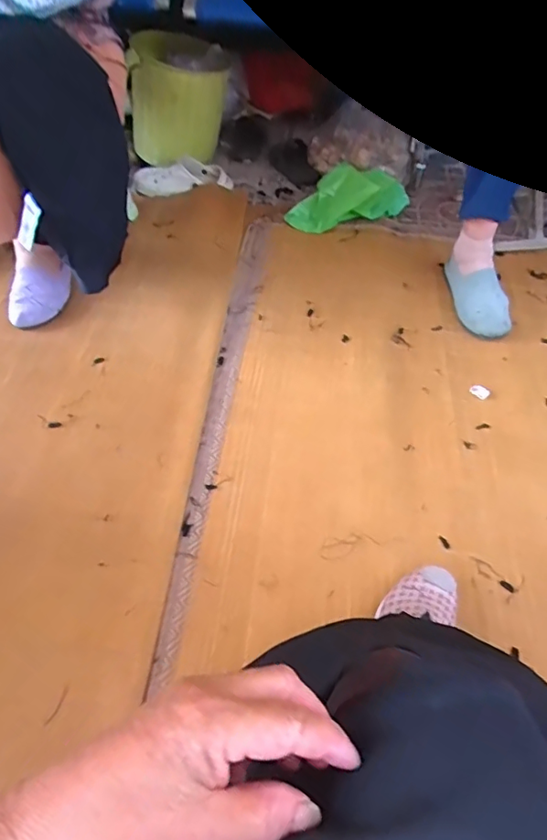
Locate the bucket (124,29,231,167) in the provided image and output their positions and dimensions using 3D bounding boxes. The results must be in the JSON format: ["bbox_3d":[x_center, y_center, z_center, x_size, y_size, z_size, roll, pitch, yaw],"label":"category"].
[{"bbox_3d":[-0.243,-0.828,1.392,0.268,0.275,0.199,-8,52,-7],"label":"bucket"}]

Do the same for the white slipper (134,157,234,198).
[{"bbox_3d":[-0.235,-0.621,1.367,0.238,0.069,0.088,-11,52,-10],"label":"white slipper"}]

